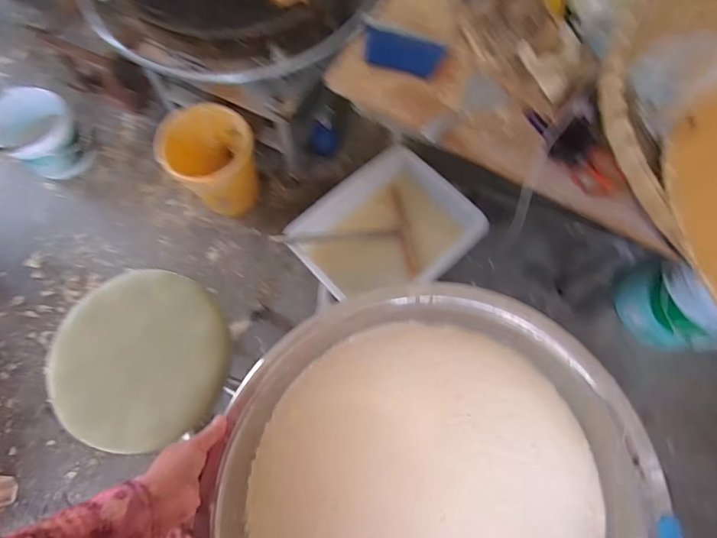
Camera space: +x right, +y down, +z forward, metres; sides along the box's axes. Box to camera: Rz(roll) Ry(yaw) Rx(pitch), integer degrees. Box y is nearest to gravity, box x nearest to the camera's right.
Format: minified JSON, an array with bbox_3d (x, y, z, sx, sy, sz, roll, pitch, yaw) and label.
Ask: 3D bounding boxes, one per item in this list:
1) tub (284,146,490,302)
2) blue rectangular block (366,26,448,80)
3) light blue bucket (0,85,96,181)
[{"bbox_3d":[0.059,-0.076,0.954,0.348,0.080,0.289,-40,76,-12],"label":"tub"},{"bbox_3d":[0.090,-0.453,0.900,0.168,0.008,0.092,19,73,7],"label":"blue rectangular block"},{"bbox_3d":[-0.981,-0.414,1.340,0.218,0.207,0.221,0,72,0],"label":"light blue bucket"}]

